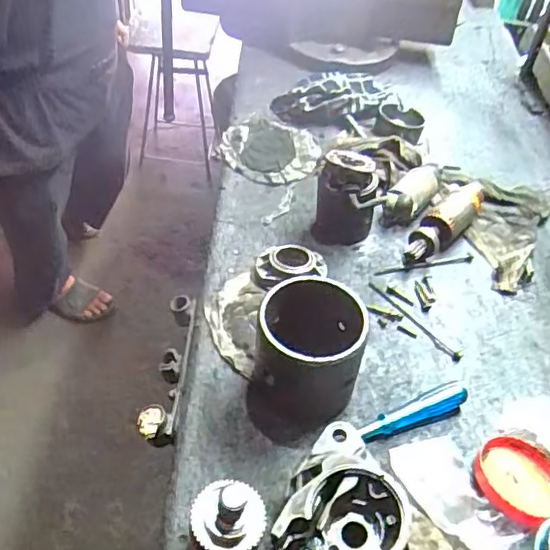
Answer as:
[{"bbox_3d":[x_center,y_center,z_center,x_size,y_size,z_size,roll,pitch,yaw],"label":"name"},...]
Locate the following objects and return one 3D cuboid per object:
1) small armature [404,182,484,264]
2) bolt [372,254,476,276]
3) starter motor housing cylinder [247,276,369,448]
[{"bbox_3d":[0.238,-0.074,0.824,0.049,0.046,0.181,38,54,26],"label":"small armature"},{"bbox_3d":[0.204,-0.012,0.800,0.146,0.004,0.013,-9,49,-14],"label":"bolt"},{"bbox_3d":[0.033,0.088,0.605,0.103,0.113,0.127,10,47,4],"label":"starter motor housing cylinder"}]

